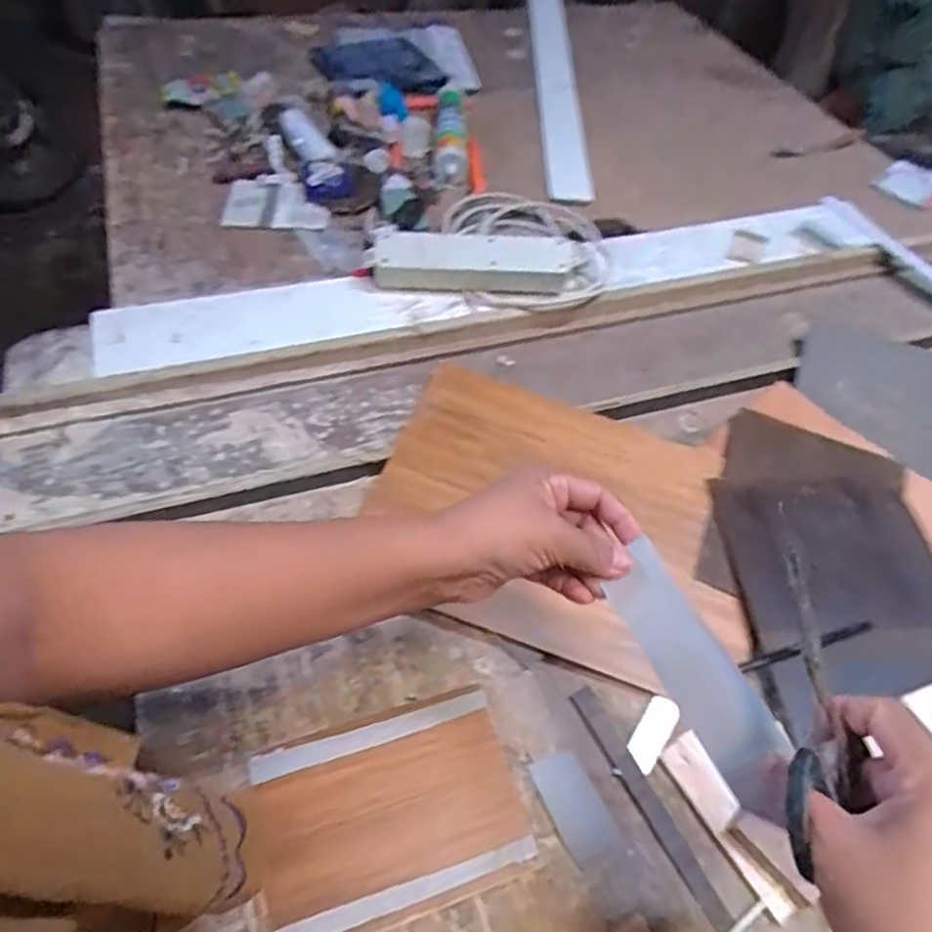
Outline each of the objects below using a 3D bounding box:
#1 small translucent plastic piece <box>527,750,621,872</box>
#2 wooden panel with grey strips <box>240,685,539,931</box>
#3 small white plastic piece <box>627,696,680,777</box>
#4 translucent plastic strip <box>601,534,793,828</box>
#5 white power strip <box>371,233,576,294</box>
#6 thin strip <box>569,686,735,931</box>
[{"bbox_3d":[0.079,0.245,0.476,0.040,0.004,0.072,-19,57,-18],"label":"small translucent plastic piece"},{"bbox_3d":[-0.055,0.243,0.463,0.180,0.008,0.131,-13,56,-14],"label":"wooden panel with grey strips"},{"bbox_3d":[0.145,0.206,0.508,0.023,0.004,0.061,32,57,18],"label":"small white plastic piece"},{"bbox_3d":[0.121,0.109,0.349,0.007,0.039,0.143,22,31,-47],"label":"translucent plastic strip"},{"bbox_3d":[0.007,-0.249,0.790,0.238,0.040,0.062,1,53,-4],"label":"white power strip"},{"bbox_3d":[0.135,0.249,0.475,0.018,0.005,0.189,-21,58,-19],"label":"thin strip"}]

